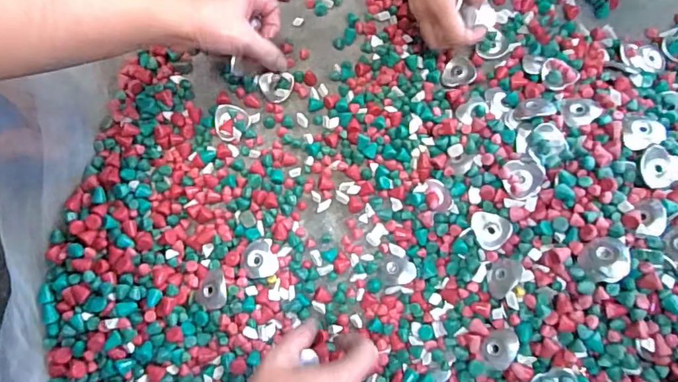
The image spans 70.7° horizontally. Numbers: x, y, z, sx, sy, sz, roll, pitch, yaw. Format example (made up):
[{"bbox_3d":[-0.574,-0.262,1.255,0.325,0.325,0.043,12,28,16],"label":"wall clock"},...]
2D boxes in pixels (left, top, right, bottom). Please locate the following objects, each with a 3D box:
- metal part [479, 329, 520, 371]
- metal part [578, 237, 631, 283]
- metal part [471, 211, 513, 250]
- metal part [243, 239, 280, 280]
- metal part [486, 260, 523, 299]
[{"bbox_3d":[0.135,0.134,0.403,0.030,0.008,0.034,1,93,14],"label":"metal part"},{"bbox_3d":[0.213,0.055,0.383,0.036,0.008,0.036,-14,57,22],"label":"metal part"},{"bbox_3d":[0.138,0.036,0.431,0.035,0.010,0.035,-10,62,4],"label":"metal part"},{"bbox_3d":[-0.075,0.064,0.450,0.031,0.009,0.035,-21,77,-6],"label":"metal part"},{"bbox_3d":[0.142,0.076,0.414,0.029,0.008,0.035,3,65,34],"label":"metal part"}]

